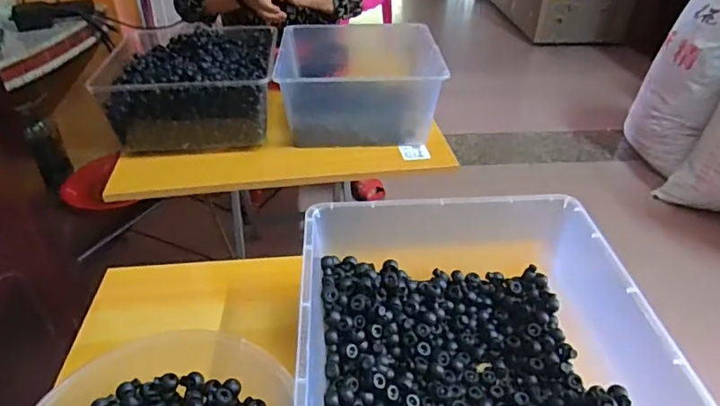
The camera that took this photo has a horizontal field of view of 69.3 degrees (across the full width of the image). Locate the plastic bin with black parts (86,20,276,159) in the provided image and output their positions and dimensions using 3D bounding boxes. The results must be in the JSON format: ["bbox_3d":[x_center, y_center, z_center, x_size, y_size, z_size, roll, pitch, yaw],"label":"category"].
[{"bbox_3d":[-0.314,-0.228,1.016,0.302,0.136,0.269,-3,37,-3],"label":"plastic bin with black parts"}]

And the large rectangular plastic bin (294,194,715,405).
[{"bbox_3d":[0.099,0.138,0.505,0.301,0.137,0.298,-2,37,-2],"label":"large rectangular plastic bin"}]

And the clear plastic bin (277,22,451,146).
[{"bbox_3d":[-0.006,-0.244,1.017,0.278,0.133,0.320,-2,37,-2],"label":"clear plastic bin"}]

